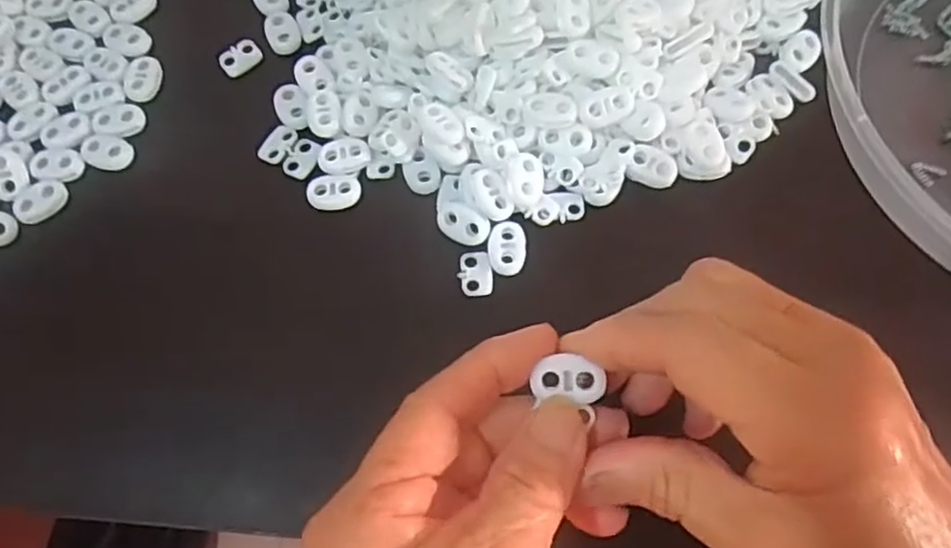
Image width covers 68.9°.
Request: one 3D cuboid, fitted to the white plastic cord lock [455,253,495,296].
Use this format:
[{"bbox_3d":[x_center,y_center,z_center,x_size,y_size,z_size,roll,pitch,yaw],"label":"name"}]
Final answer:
[{"bbox_3d":[0.000,0.000,0.281,0.014,0.004,0.018,-7,70,0],"label":"white plastic cord lock"}]

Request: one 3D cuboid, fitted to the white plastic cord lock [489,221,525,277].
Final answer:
[{"bbox_3d":[0.013,-0.011,0.282,0.015,0.004,0.022,3,70,3],"label":"white plastic cord lock"}]

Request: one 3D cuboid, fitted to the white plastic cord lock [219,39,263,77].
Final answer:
[{"bbox_3d":[-0.110,-0.101,0.324,0.019,0.006,0.011,-40,73,-12],"label":"white plastic cord lock"}]

